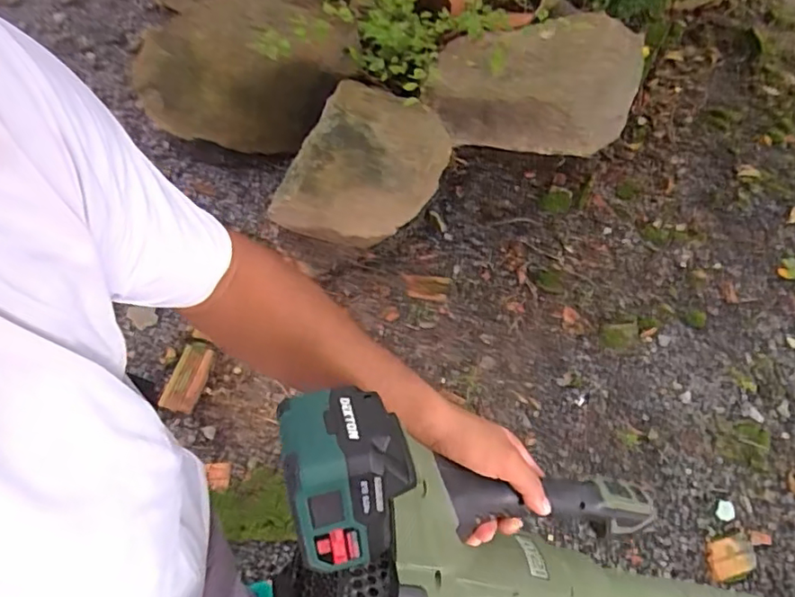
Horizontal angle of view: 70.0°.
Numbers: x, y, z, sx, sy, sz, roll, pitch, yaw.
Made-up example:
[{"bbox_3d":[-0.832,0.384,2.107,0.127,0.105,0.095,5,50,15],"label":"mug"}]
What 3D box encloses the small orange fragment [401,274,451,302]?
[{"bbox_3d":[0.082,-0.035,1.697,0.139,0.011,0.078,11,59,5],"label":"small orange fragment"}]

